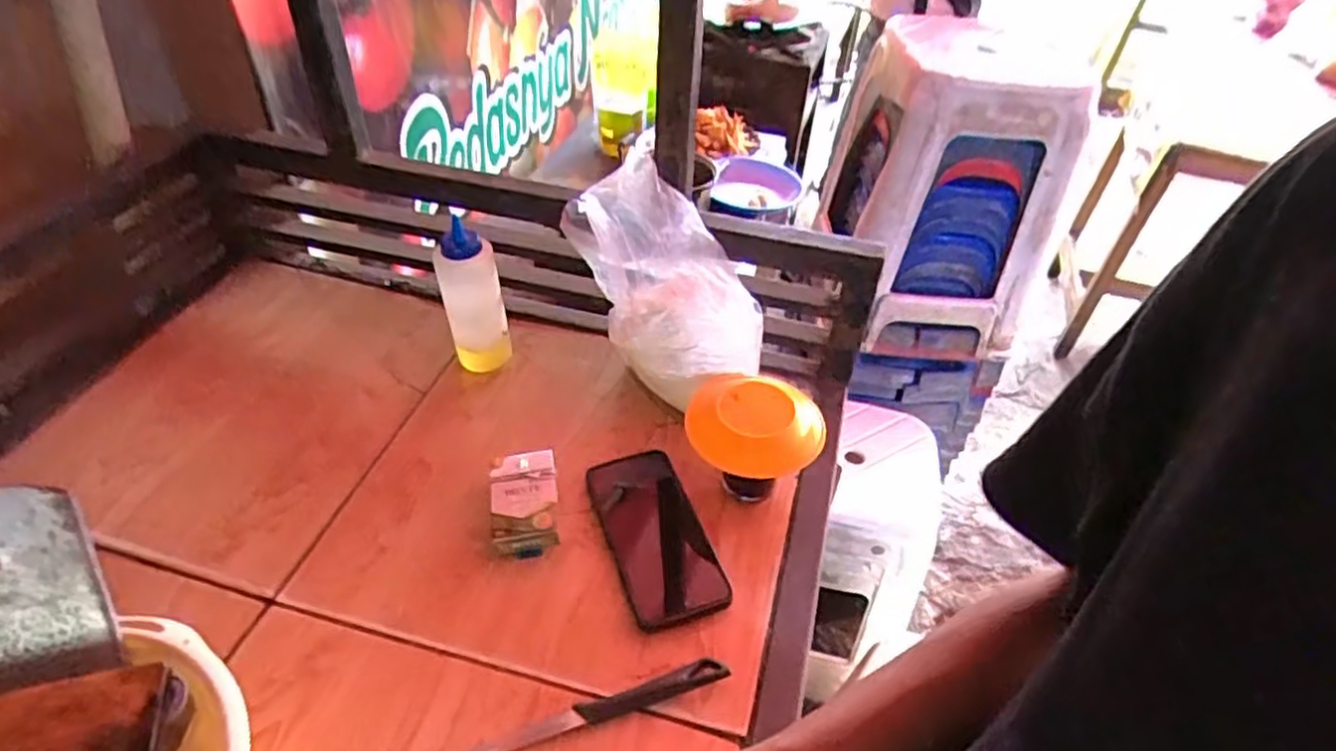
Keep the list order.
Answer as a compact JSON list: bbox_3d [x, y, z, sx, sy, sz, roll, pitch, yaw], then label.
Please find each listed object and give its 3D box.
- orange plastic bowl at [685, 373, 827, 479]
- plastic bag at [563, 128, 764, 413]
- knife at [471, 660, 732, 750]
[{"bbox_3d":[0.078,0.038,0.649,0.114,0.025,0.114,3,42,-3],"label":"orange plastic bowl"},{"bbox_3d":[0.005,-0.103,0.746,0.145,0.184,0.207,-18,47,-24],"label":"plastic bag"},{"bbox_3d":[-0.071,0.252,0.537,0.240,0.019,0.019,-13,44,-16],"label":"knife"}]

